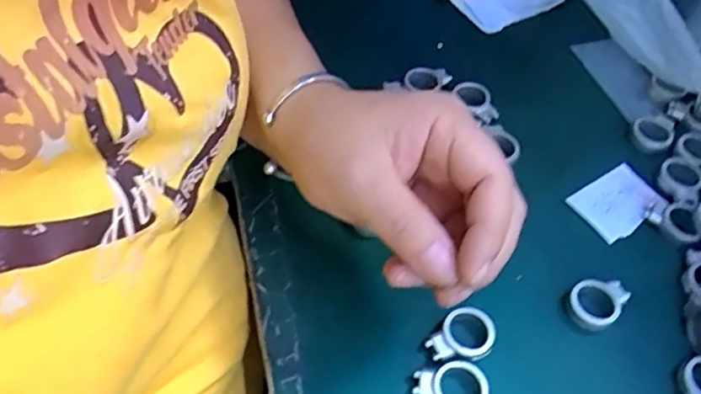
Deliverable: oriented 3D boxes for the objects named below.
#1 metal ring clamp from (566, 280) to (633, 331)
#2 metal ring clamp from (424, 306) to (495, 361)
[{"bbox_3d":[0.129,0.054,0.324,0.031,0.012,0.025,-35,61,-25],"label":"metal ring clamp"},{"bbox_3d":[0.057,0.070,0.307,0.033,0.007,0.026,-37,62,-26],"label":"metal ring clamp"}]

